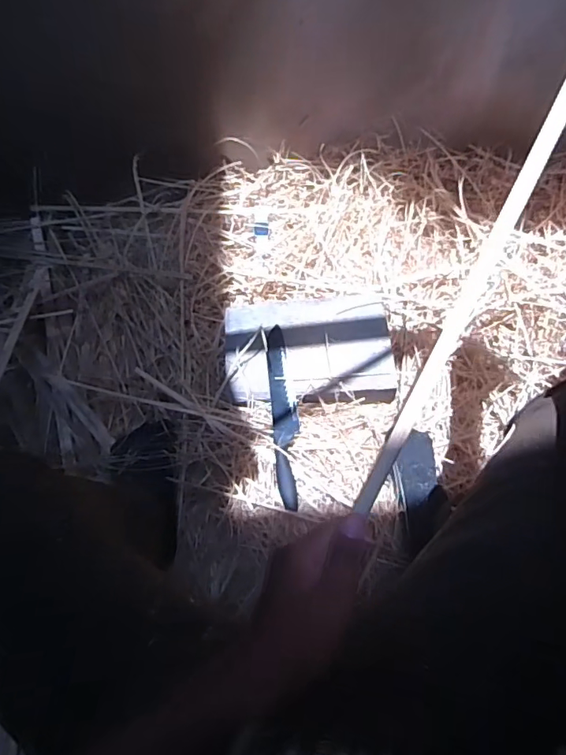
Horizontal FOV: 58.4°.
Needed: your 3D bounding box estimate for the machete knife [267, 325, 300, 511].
[{"bbox_3d":[0.003,0.060,0.832,0.042,0.020,0.306,0,66,-11],"label":"machete knife"}]

